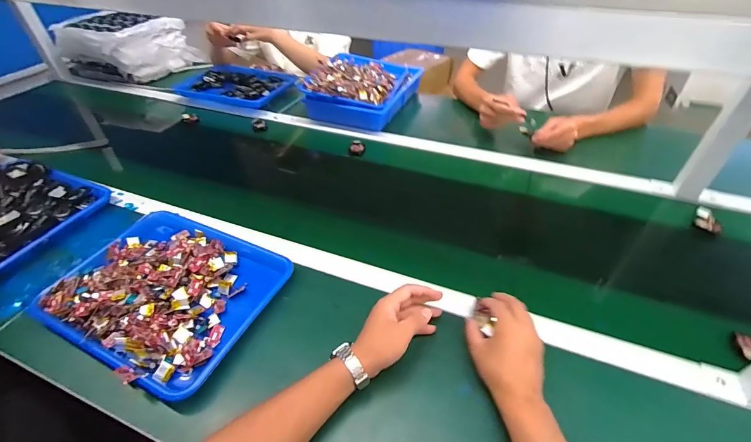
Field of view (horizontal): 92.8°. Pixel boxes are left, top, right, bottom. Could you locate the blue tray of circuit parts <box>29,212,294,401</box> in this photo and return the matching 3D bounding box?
[{"bbox_3d":[-0.328,0.102,0.570,0.332,0.041,0.260,18,46,21],"label":"blue tray of circuit parts"}]

